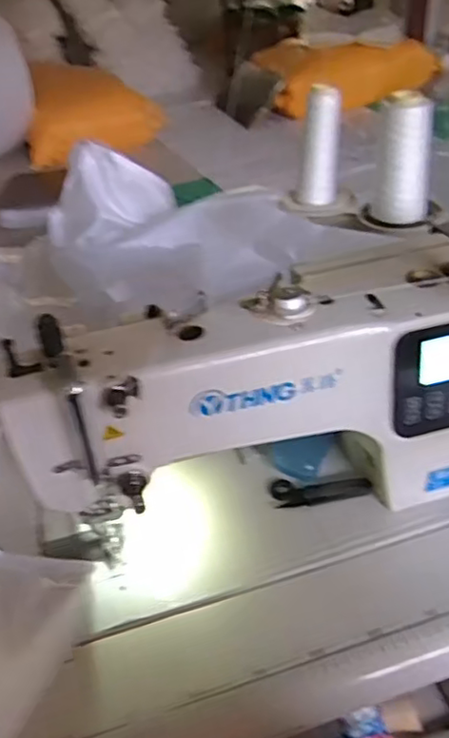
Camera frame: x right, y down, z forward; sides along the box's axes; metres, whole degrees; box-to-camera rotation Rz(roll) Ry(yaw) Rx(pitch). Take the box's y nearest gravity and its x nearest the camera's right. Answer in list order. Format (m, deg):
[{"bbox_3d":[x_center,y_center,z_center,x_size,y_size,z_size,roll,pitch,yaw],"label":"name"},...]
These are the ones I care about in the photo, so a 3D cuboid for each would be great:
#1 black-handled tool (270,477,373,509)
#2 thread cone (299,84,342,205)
[{"bbox_3d":[0.101,0.125,0.660,0.101,0.008,0.038,-7,38,-2],"label":"black-handled tool"},{"bbox_3d":[0.144,-0.342,0.961,0.060,0.164,0.055,0,39,7],"label":"thread cone"}]

